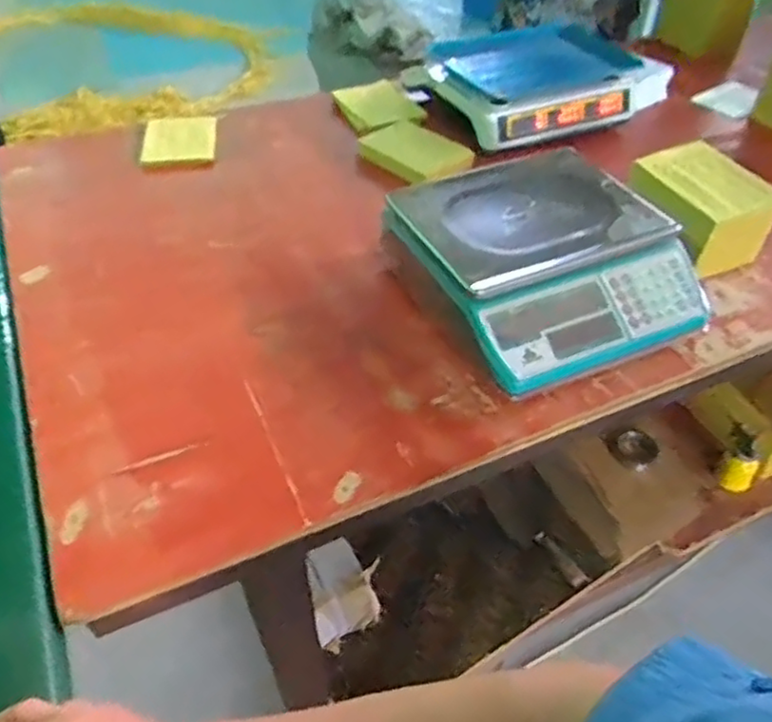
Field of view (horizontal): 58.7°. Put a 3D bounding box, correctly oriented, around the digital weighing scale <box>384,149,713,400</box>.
[{"bbox_3d":[0.198,-0.134,0.853,0.304,0.103,0.304,-20,49,-21],"label":"digital weighing scale"}]

